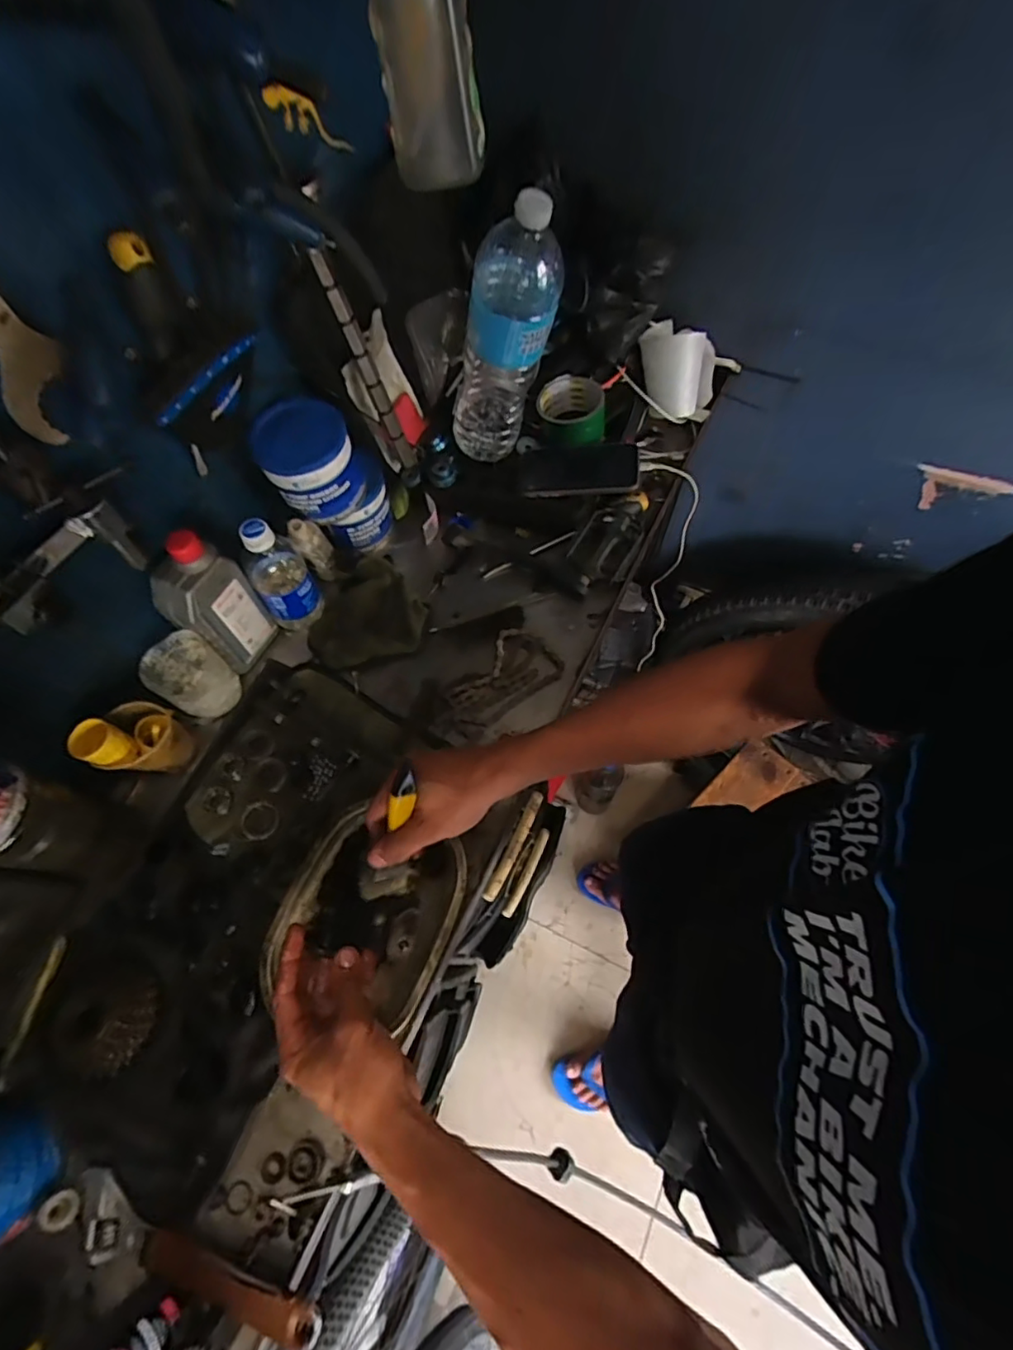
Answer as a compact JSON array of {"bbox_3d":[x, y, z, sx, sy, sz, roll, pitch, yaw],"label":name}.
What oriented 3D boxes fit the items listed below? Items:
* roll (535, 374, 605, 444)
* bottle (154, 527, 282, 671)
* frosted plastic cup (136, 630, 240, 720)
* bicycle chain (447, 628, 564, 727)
[{"bbox_3d":[0.085,-0.342,0.749,0.083,0.052,0.088,-1,64,3],"label":"roll"},{"bbox_3d":[-0.319,-0.076,0.627,0.050,0.171,0.083,33,70,18],"label":"bottle"},{"bbox_3d":[-0.343,0.005,0.631,0.063,0.090,0.068,-1,64,3],"label":"frosted plastic cup"},{"bbox_3d":[-0.004,0.001,0.664,0.133,0.025,0.074,-34,67,-13],"label":"bicycle chain"}]

